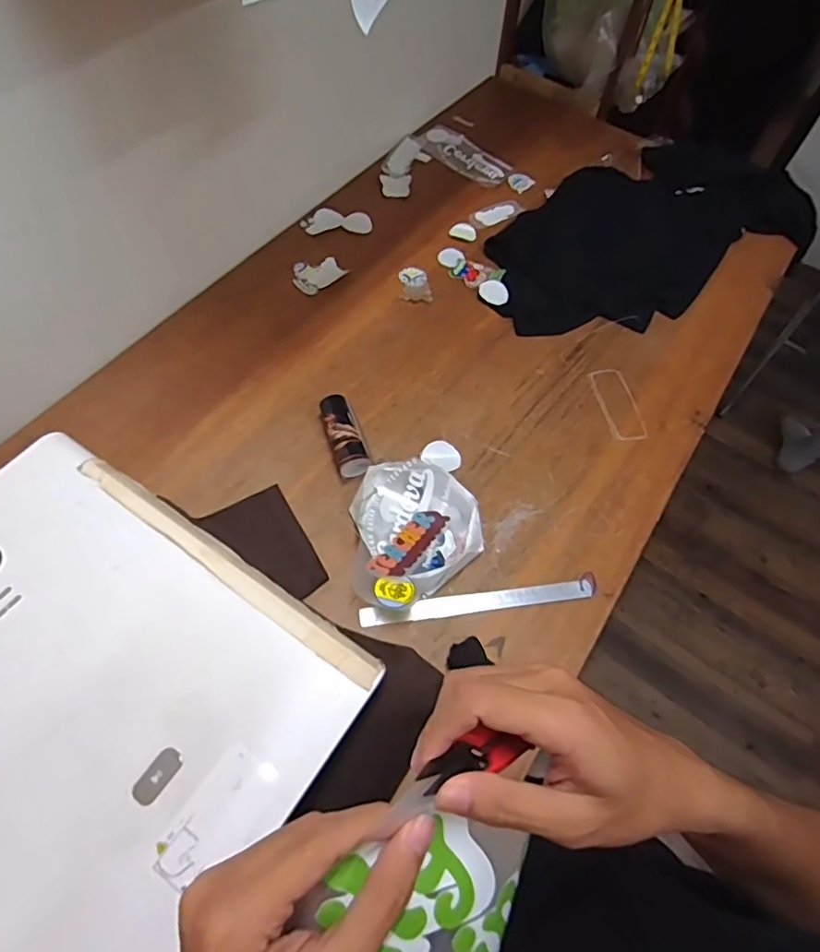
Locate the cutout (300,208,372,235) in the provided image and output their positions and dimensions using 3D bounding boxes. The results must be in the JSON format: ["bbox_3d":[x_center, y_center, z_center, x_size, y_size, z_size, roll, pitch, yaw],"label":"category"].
[{"bbox_3d":[-0.154,-0.536,1.201,0.143,0.007,0.070,-2,68,-1],"label":"cutout"}]

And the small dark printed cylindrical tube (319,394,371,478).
[{"bbox_3d":[-0.104,-0.067,0.913,0.056,0.037,0.150,-16,63,-12],"label":"small dark printed cylindrical tube"}]

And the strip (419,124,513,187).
[{"bbox_3d":[0.123,-0.763,1.359,0.102,0.012,0.248,-37,69,-17],"label":"strip"}]

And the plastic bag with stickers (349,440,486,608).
[{"bbox_3d":[0.004,0.063,0.846,0.189,0.048,0.251,-9,62,-9],"label":"plastic bag with stickers"}]

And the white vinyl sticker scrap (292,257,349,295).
[{"bbox_3d":[-0.184,-0.400,1.121,0.096,0.010,0.081,-37,69,-21],"label":"white vinyl sticker scrap"}]

